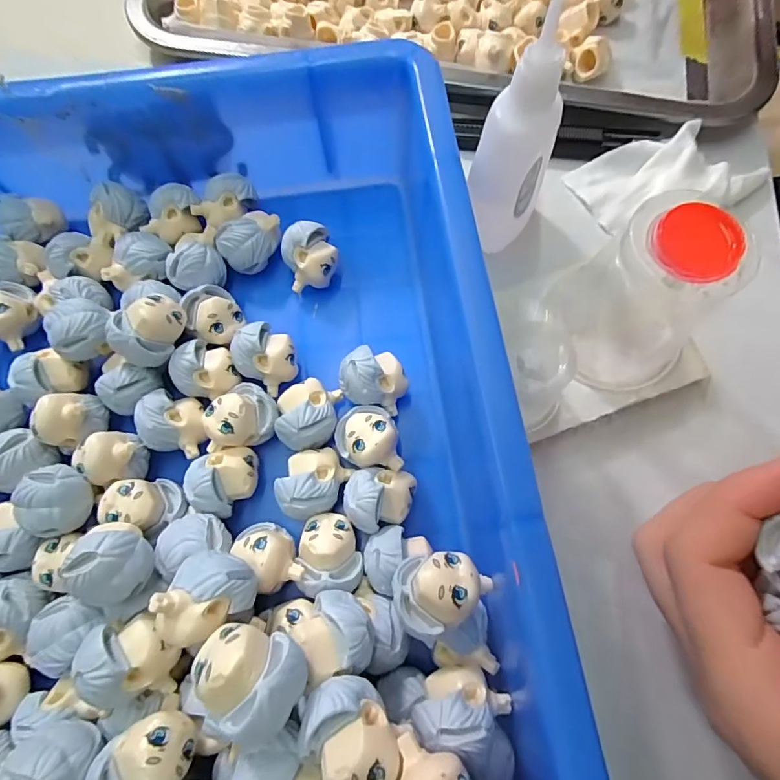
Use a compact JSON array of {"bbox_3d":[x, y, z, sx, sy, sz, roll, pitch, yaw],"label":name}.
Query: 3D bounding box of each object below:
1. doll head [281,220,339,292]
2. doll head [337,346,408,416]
[{"bbox_3d":[-0.034,-0.057,0.201,0.022,0.025,0.023,0,72,0],"label":"doll head"},{"bbox_3d":[-0.006,-0.004,0.185,0.026,0.025,0.022,16,73,5],"label":"doll head"}]

